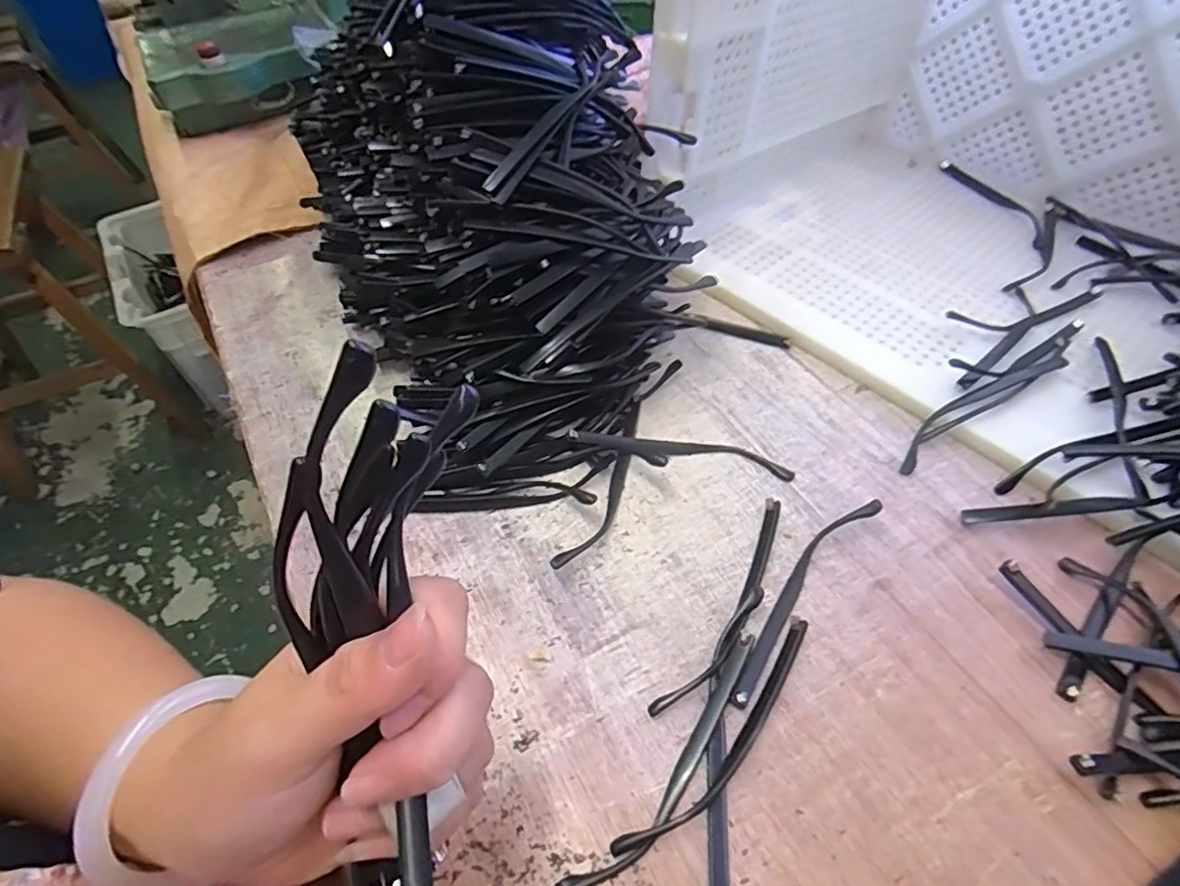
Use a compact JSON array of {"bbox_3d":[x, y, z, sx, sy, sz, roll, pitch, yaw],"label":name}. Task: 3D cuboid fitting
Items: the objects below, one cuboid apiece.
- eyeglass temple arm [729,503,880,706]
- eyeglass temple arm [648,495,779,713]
[{"bbox_3d":[0.110,0.078,0.322,0.021,0.015,0.136,30,59,24],"label":"eyeglass temple arm"},{"bbox_3d":[0.073,0.082,0.323,0.018,0.011,0.137,27,58,22],"label":"eyeglass temple arm"}]

